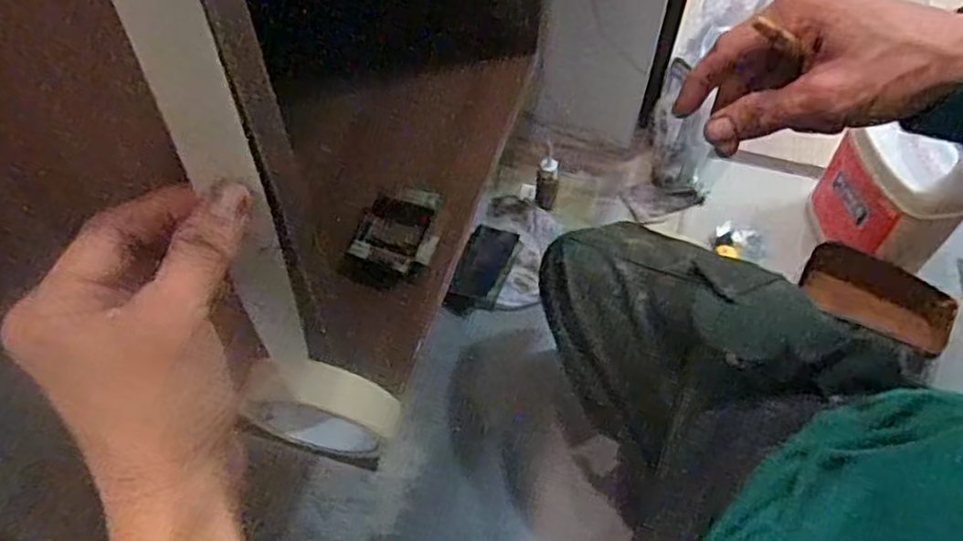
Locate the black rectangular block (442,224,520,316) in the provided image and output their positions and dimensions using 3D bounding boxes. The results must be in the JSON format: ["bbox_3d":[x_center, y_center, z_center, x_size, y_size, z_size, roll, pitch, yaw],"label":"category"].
[{"bbox_3d":[0.002,-0.001,0.955,0.066,0.022,0.141,17,57,11],"label":"black rectangular block"}]

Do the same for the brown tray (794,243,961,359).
[{"bbox_3d":[0.510,0.031,0.904,0.178,0.067,0.057,27,59,17],"label":"brown tray"}]

